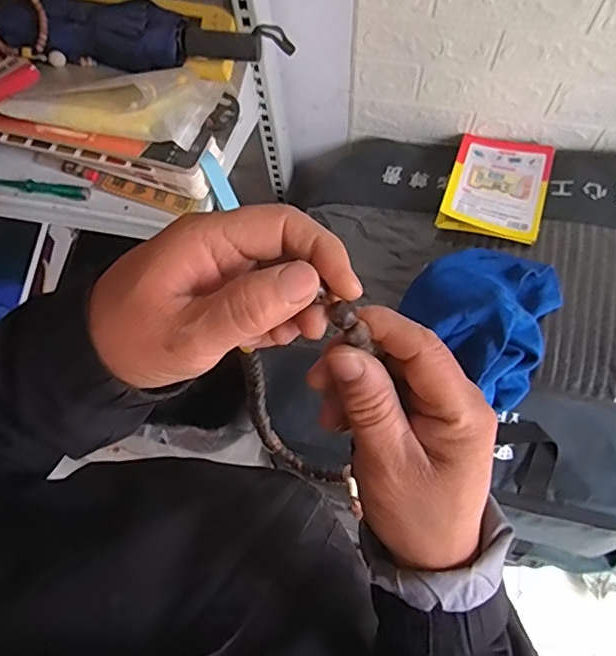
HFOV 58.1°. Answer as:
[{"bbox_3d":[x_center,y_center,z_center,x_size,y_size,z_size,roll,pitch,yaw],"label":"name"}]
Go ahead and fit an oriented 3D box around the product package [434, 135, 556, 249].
[{"bbox_3d":[0.302,-0.229,0.877,0.142,0.025,0.201,18,60,12],"label":"product package"}]

